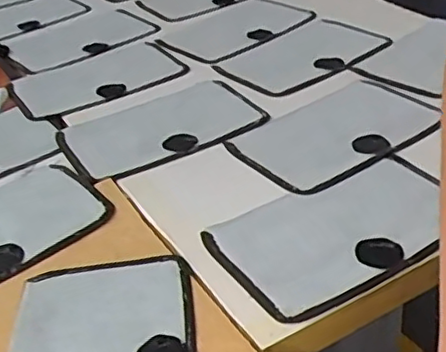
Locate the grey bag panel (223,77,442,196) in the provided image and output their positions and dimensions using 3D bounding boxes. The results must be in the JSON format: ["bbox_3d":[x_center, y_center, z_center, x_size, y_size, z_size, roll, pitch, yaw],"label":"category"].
[{"bbox_3d":[0.119,-0.051,0.705,0.211,0.011,0.147,-25,38,-24],"label":"grey bag panel"}]

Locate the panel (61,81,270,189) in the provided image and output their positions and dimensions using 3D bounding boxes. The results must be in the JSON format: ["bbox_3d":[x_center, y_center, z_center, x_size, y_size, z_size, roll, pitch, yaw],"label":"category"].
[{"bbox_3d":[-0.073,-0.057,0.752,0.217,0.010,0.141,-23,37,-21],"label":"panel"}]

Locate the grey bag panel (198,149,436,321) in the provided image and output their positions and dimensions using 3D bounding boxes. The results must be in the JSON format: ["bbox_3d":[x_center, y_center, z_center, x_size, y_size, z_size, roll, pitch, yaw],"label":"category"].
[{"bbox_3d":[0.105,0.047,0.570,0.215,0.008,0.132,-23,37,-21],"label":"grey bag panel"}]

